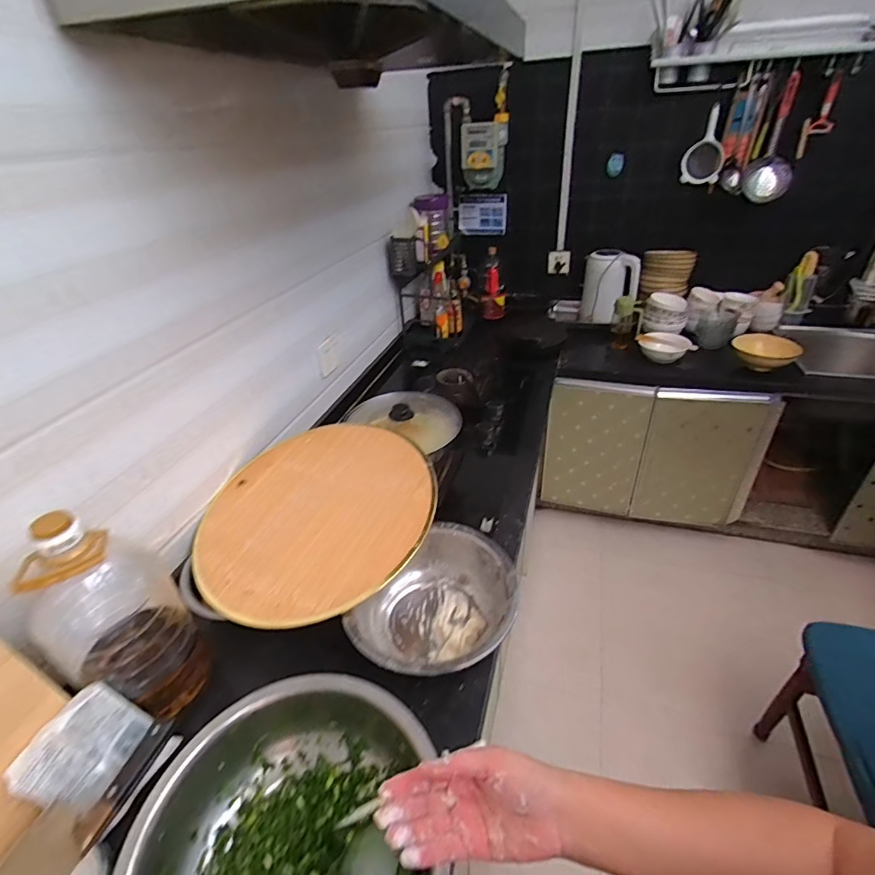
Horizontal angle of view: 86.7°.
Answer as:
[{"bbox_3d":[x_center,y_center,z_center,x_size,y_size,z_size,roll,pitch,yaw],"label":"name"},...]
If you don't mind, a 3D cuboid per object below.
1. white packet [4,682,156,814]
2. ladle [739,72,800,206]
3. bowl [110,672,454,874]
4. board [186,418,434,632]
[{"bbox_3d":[-0.444,0.391,0.587,0.014,0.109,0.118,-26,24,40],"label":"white packet"},{"bbox_3d":[1.038,-0.899,1.417,0.131,0.323,0.120,18,40,28],"label":"ladle"},{"bbox_3d":[-0.165,0.461,0.521,0.313,0.116,0.309,-2,35,2],"label":"bowl"},{"bbox_3d":[-0.236,0.132,0.887,0.436,0.020,0.442,-7,44,7],"label":"board"}]

